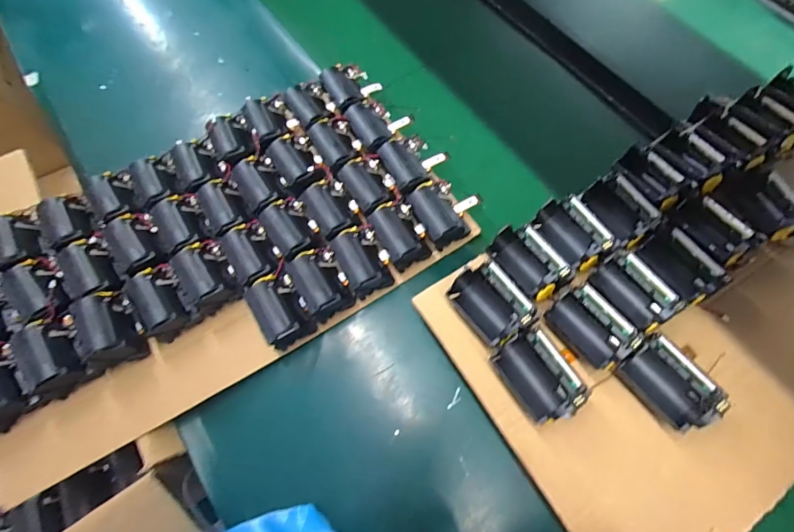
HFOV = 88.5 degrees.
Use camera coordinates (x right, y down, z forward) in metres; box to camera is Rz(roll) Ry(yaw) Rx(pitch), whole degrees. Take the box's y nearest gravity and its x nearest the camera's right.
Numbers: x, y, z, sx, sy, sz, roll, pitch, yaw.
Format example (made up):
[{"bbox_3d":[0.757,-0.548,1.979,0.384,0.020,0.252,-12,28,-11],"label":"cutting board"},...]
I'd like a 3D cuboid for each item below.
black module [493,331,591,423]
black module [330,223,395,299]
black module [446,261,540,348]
[{"bbox_3d":[0.117,0.090,0.340,0.054,0.044,0.073,-27,70,-10],"label":"black module"},{"bbox_3d":[-0.039,-0.004,0.444,0.051,0.049,0.071,-31,70,-12],"label":"black module"},{"bbox_3d":[0.082,0.032,0.368,0.056,0.045,0.079,-33,67,-13],"label":"black module"}]

